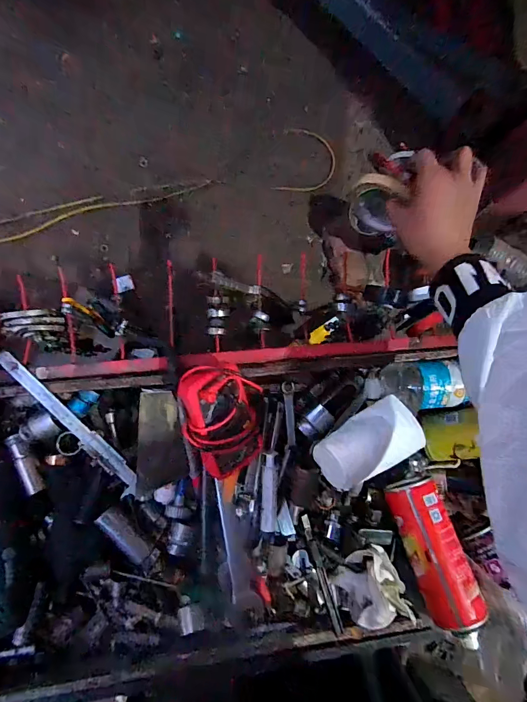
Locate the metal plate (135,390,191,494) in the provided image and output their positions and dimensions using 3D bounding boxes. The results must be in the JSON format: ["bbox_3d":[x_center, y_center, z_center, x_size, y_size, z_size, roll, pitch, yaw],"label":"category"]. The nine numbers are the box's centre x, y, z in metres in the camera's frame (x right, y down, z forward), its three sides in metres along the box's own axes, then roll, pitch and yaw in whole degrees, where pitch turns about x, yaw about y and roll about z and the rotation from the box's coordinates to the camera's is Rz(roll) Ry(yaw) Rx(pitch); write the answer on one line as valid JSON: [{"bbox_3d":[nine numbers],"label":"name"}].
[{"bbox_3d":[-0.120,0.111,0.443,0.059,0.007,0.129,-1,105,-27],"label":"metal plate"}]

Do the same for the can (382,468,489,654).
[{"bbox_3d":[0.212,0.256,0.452,0.062,0.056,0.190,-14,71,-8],"label":"can"}]

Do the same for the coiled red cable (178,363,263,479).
[{"bbox_3d":[-0.048,0.085,0.433,0.096,0.075,0.132,-3,87,-8],"label":"coiled red cable"}]

